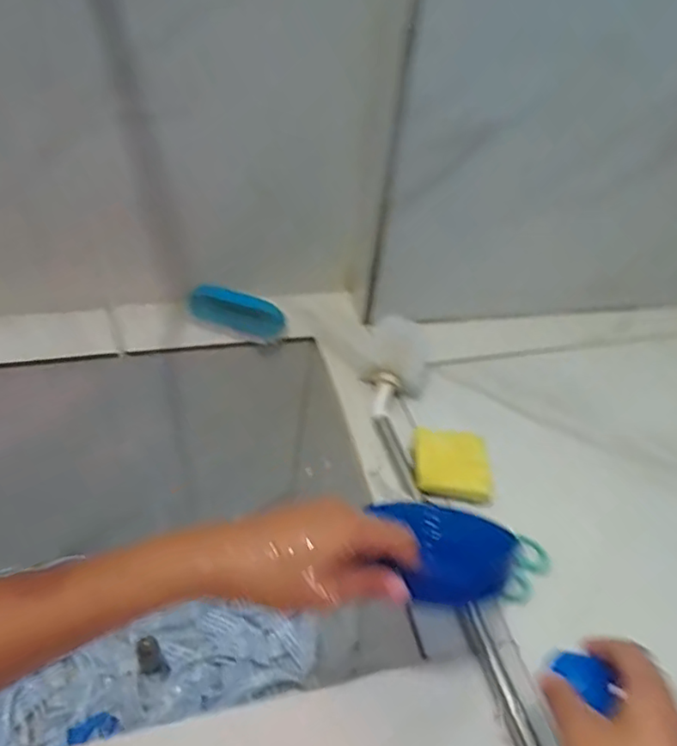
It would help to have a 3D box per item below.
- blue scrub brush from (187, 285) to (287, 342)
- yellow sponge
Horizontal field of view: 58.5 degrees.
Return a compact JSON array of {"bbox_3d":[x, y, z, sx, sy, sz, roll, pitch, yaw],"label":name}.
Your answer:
[{"bbox_3d":[-0.123,-0.076,0.747,0.119,0.044,0.031,17,43,-9],"label":"blue scrub brush"},{"bbox_3d":[0.117,0.096,0.625,0.078,0.019,0.073,6,44,-1],"label":"yellow sponge"}]

